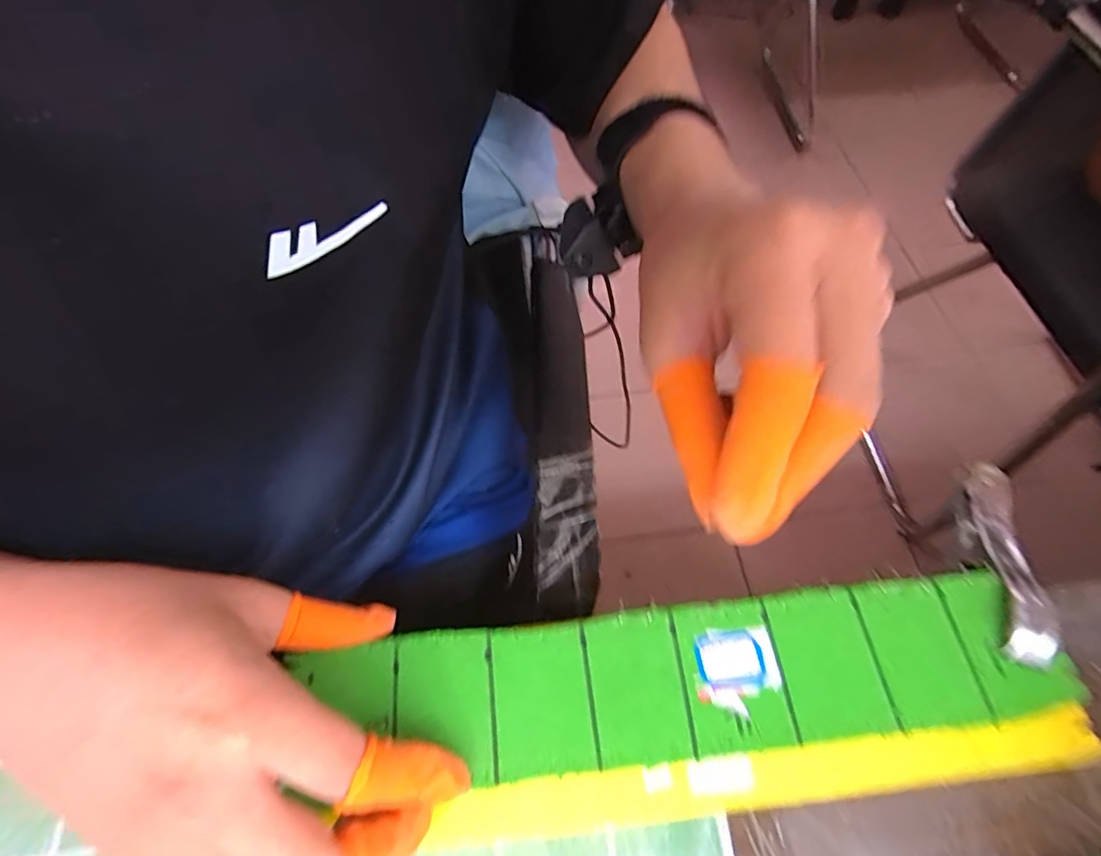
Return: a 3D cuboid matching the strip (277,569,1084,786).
[{"bbox_3d":[0.058,0.111,0.241,0.320,0.008,0.062,-4,62,-2],"label":"strip"}]

